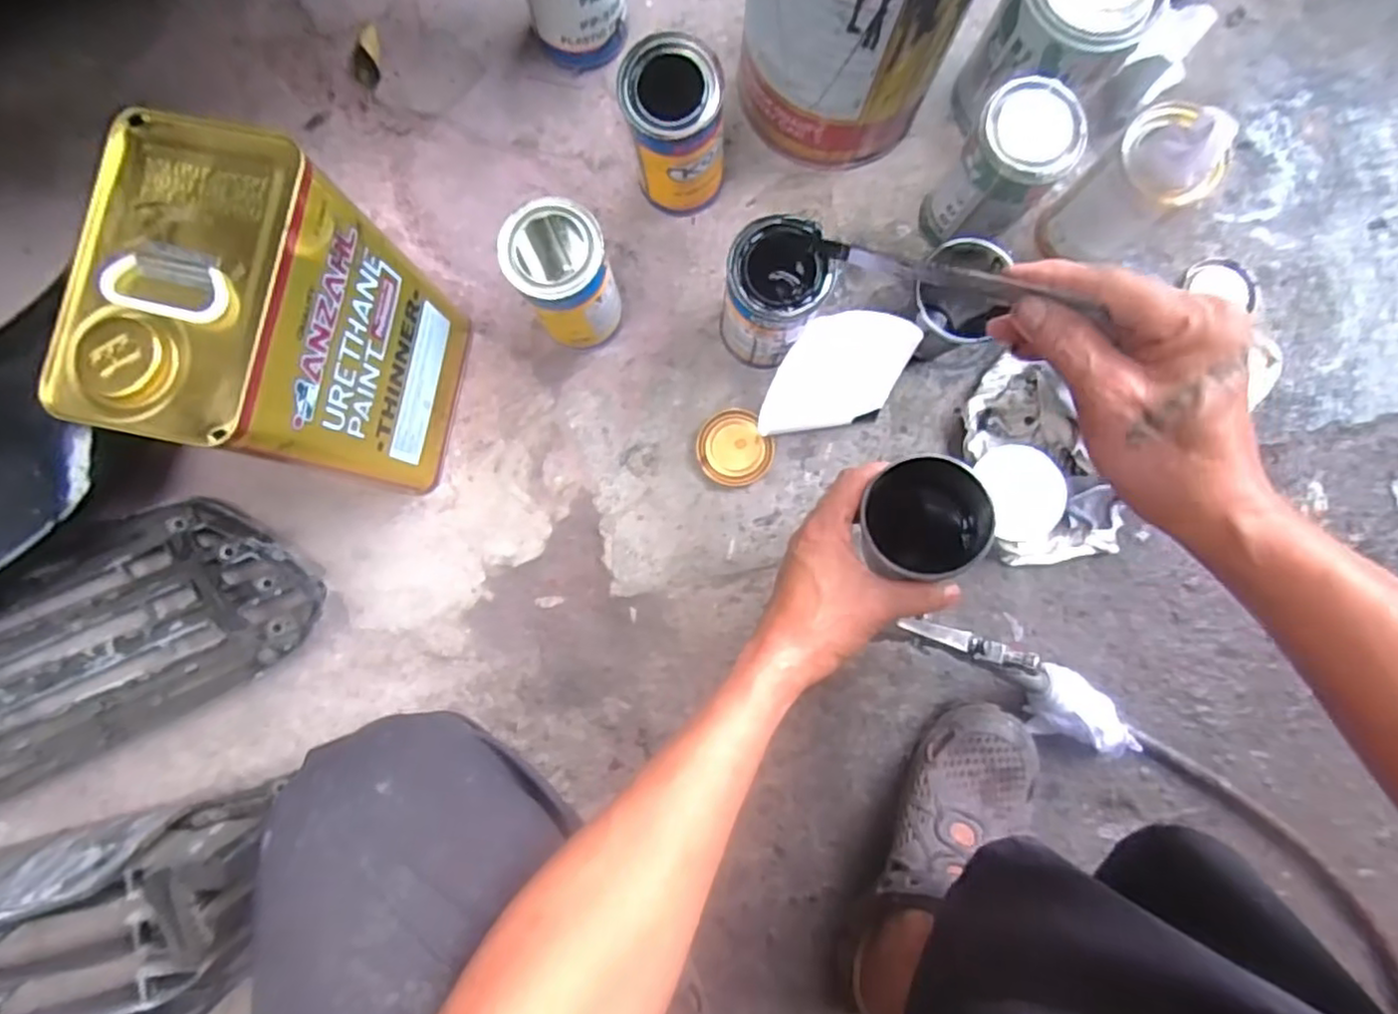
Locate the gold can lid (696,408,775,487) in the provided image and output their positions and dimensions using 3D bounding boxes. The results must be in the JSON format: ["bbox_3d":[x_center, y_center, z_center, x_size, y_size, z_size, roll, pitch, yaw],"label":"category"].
[{"bbox_3d":[0.031,-0.052,0.579,0.064,0.011,0.064,5,87,0],"label":"gold can lid"}]

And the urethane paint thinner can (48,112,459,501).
[{"bbox_3d":[-0.266,-0.112,0.467,0.113,0.248,0.162,12,87,0],"label":"urethane paint thinner can"}]

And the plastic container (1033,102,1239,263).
[{"bbox_3d":[0.325,-0.239,0.517,0.060,0.157,0.066,0,87,0],"label":"plastic container"}]

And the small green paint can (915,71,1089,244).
[{"bbox_3d":[0.229,-0.254,0.532,0.071,0.140,0.073,0,87,0],"label":"small green paint can"}]

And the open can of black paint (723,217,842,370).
[{"bbox_3d":[0.056,-0.160,0.528,0.072,0.133,0.074,0,87,0],"label":"open can of black paint"}]

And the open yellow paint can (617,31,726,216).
[{"bbox_3d":[-0.017,-0.292,0.535,0.077,0.134,0.079,-10,87,-1],"label":"open yellow paint can"}]

